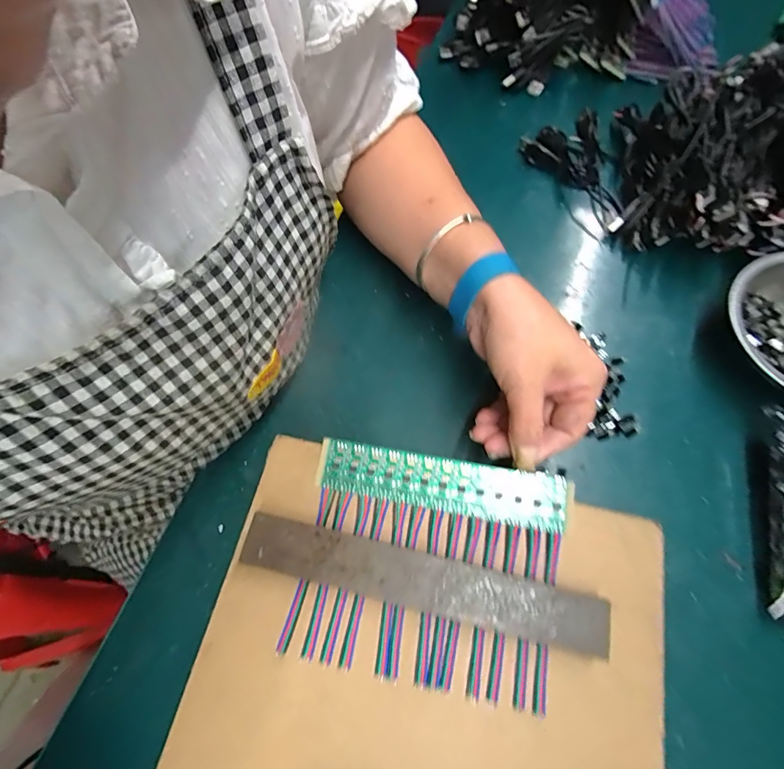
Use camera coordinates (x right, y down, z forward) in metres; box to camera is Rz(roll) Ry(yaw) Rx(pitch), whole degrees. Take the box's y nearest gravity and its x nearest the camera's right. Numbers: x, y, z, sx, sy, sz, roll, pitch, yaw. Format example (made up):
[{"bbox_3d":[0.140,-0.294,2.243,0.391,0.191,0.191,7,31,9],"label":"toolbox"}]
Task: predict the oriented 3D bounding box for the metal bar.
[{"bbox_3d":[0.015,0.113,0.243,0.206,0.007,0.030,12,68,7],"label":"metal bar"}]

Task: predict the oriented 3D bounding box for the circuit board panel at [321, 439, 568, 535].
[{"bbox_3d":[0.031,0.065,0.275,0.160,0.006,0.035,8,67,6],"label":"circuit board panel"}]

